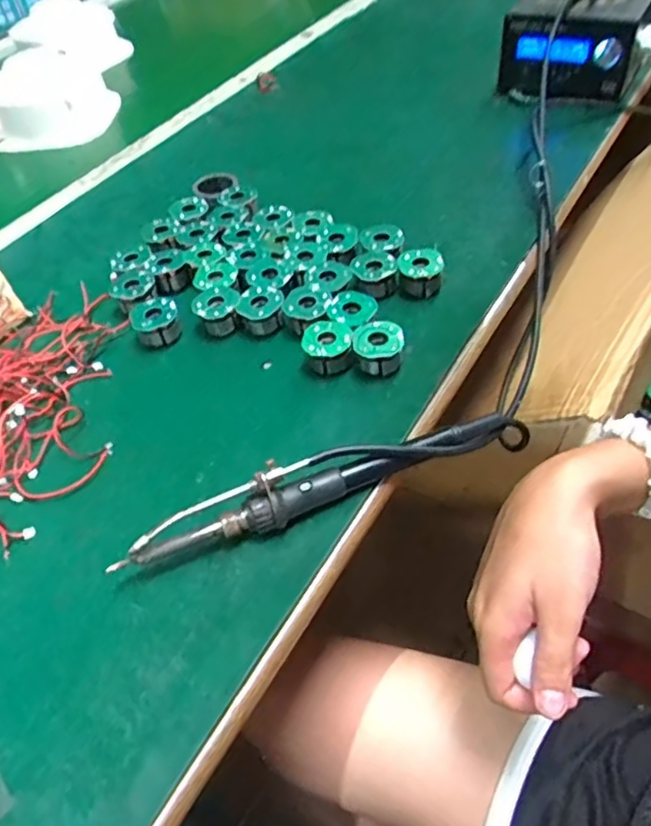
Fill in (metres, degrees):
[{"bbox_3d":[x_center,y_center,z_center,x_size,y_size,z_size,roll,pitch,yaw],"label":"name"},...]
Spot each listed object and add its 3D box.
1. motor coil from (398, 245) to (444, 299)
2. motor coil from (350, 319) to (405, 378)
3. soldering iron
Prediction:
[{"bbox_3d":[0.065,-0.098,0.422,0.029,0.025,0.029,-4,49,4],"label":"motor coil"},{"bbox_3d":[0.033,-0.041,0.379,0.032,0.022,0.029,8,51,14],"label":"motor coil"},{"bbox_3d":[0.006,0.033,0.314,0.217,0.031,0.019,-19,50,-9],"label":"soldering iron"}]

